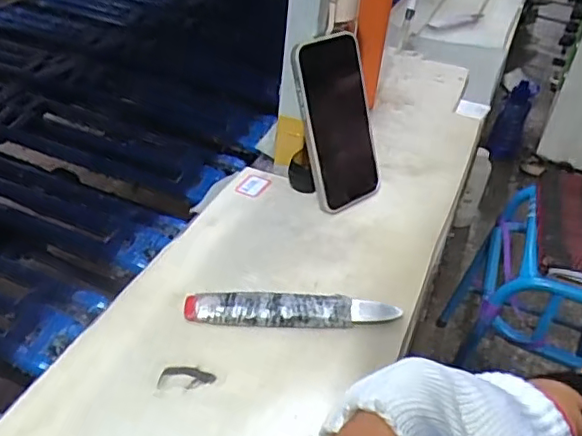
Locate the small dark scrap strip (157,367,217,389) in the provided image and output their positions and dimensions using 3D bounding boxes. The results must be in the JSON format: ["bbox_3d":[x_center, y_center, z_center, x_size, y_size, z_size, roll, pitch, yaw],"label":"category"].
[{"bbox_3d":[-0.072,0.111,0.414,0.038,0.004,0.018,5,37,-2],"label":"small dark scrap strip"}]

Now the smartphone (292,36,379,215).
[{"bbox_3d":[0.047,-0.093,0.570,0.088,0.158,0.015,-29,24,-32],"label":"smartphone"}]

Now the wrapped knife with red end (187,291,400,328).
[{"bbox_3d":[0.001,0.071,0.460,0.163,0.018,0.029,6,37,-2],"label":"wrapped knife with red end"}]

